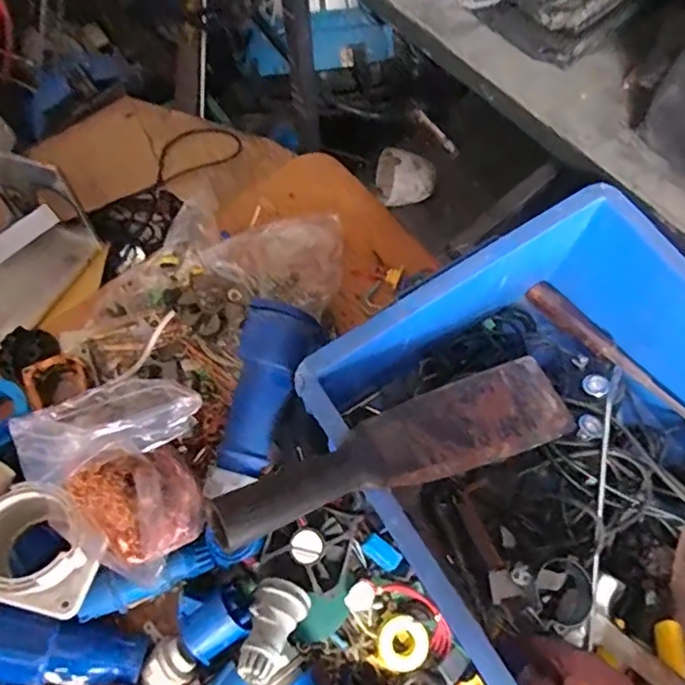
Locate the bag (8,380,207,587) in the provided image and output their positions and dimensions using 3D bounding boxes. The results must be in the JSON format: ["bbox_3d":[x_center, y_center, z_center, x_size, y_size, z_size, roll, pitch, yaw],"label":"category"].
[{"bbox_3d":[-0.173,0.112,0.498,0.140,0.138,0.145,-30,72,-12],"label":"bag"}]

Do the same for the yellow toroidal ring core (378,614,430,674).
[{"bbox_3d":[0.058,0.286,0.544,0.046,0.015,0.048,0,69,-1],"label":"yellow toroidal ring core"}]

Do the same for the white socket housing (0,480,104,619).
[{"bbox_3d":[-0.278,0.191,0.526,0.103,0.080,0.109,22,70,7],"label":"white socket housing"}]

